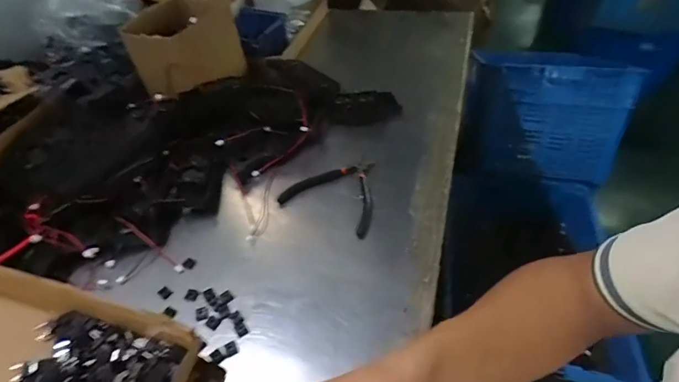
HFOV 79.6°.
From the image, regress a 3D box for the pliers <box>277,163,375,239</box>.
[{"bbox_3d":[-0.018,0.005,0.538,0.121,0.009,0.125,3,47,6],"label":"pliers"}]

